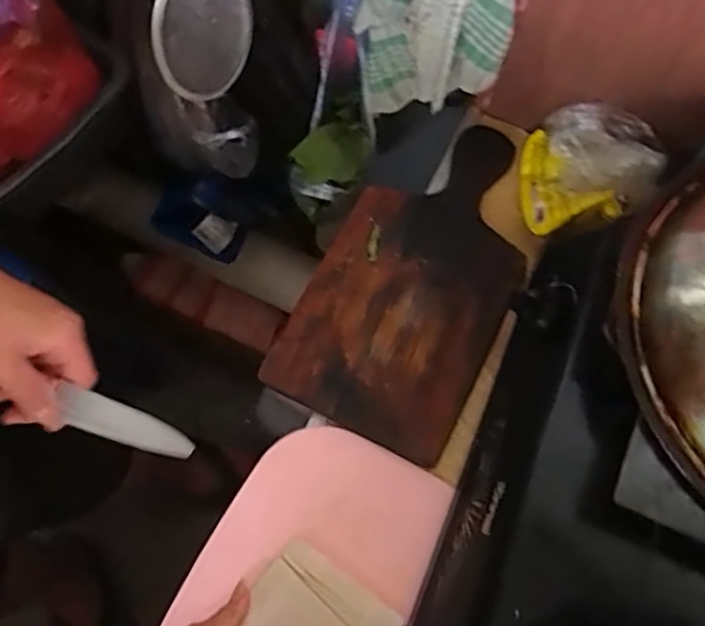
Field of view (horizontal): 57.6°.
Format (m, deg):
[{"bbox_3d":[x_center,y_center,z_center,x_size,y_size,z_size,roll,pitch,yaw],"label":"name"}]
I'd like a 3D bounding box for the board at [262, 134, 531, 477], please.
[{"bbox_3d":[0.071,-0.042,0.621,0.175,0.027,0.338,27,70,9],"label":"board"}]

